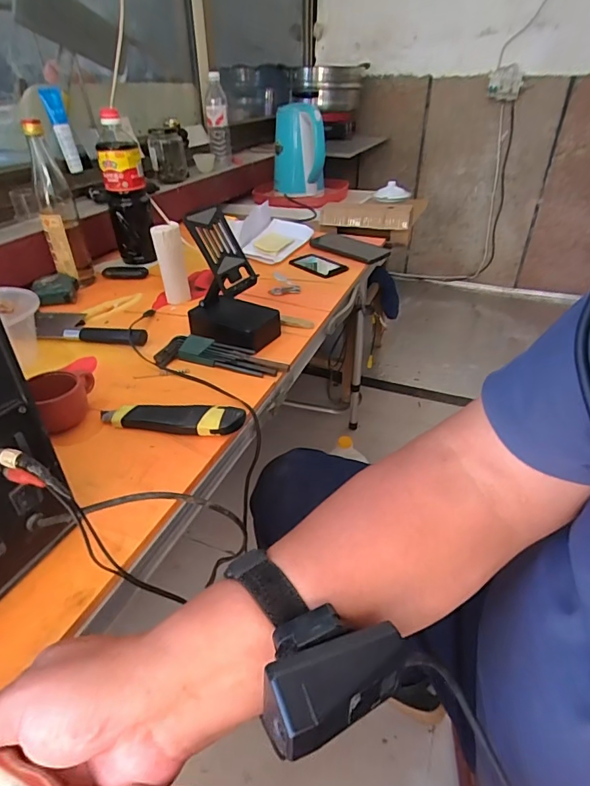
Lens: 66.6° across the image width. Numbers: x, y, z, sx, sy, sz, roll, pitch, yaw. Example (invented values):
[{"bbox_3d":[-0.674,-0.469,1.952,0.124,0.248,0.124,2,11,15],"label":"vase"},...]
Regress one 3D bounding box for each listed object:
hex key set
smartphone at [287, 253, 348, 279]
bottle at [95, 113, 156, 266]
[{"bbox_3d":[-0.100,-0.053,0.600,0.184,0.022,0.051,9,36,12],"label":"hex key set"},{"bbox_3d":[0.047,-0.248,0.868,0.065,0.009,0.117,-26,43,-31],"label":"smartphone"},{"bbox_3d":[-0.319,-0.378,0.855,0.079,0.247,0.063,-13,38,-18],"label":"bottle"}]

